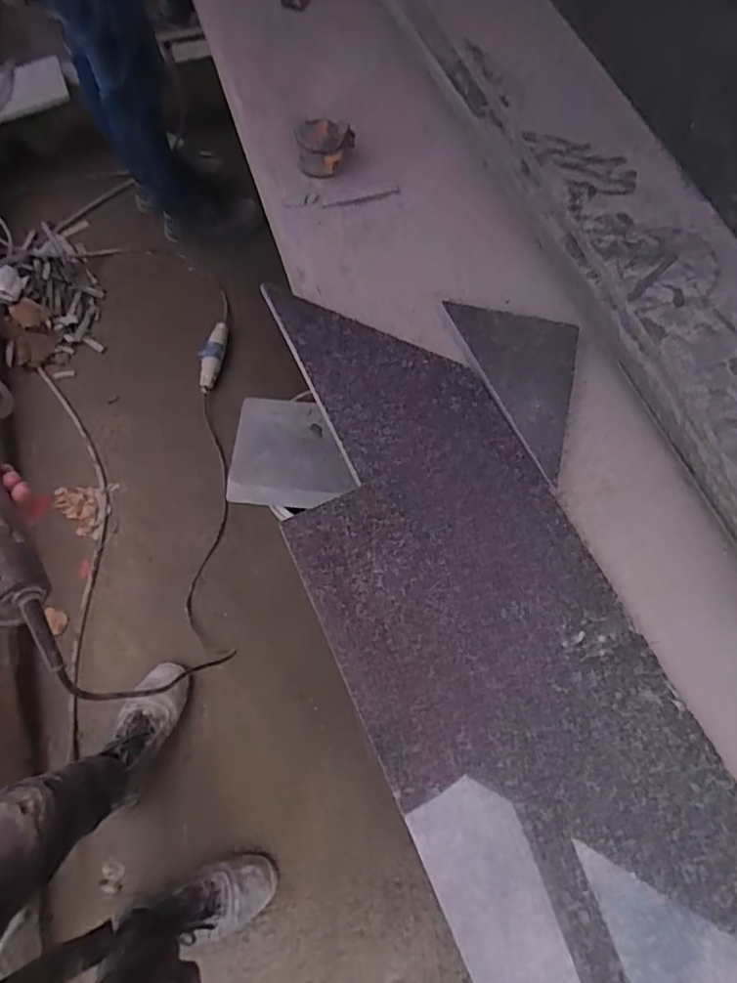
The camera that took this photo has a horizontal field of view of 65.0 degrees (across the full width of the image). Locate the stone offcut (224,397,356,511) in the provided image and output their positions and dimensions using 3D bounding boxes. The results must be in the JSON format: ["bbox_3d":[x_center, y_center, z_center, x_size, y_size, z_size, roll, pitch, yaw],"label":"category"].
[{"bbox_3d":[-0.141,-0.076,1.059,0.221,0.043,0.220,2,66,0],"label":"stone offcut"}]

